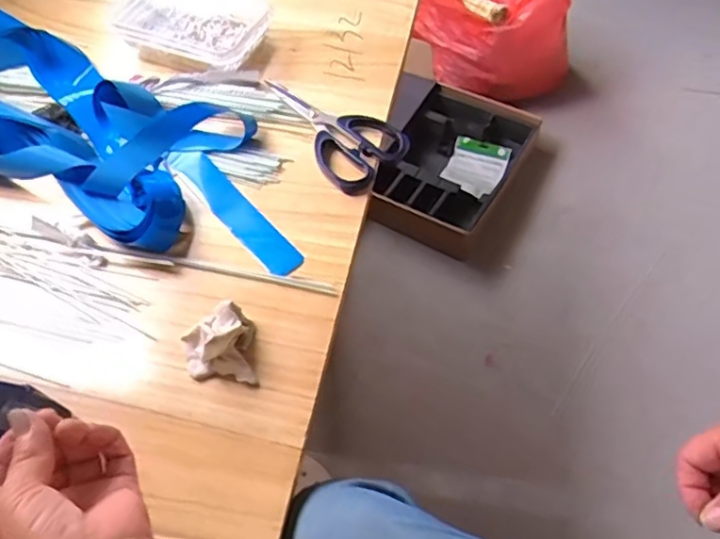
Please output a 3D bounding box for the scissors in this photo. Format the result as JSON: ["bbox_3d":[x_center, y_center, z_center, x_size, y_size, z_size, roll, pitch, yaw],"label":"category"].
[{"bbox_3d":[-0.036,-0.162,0.672,0.095,0.020,0.190,-37,63,-19],"label":"scissors"}]

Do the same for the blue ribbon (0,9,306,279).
[{"bbox_3d":[-0.327,-0.160,0.668,0.628,0.047,0.225,28,63,19],"label":"blue ribbon"}]

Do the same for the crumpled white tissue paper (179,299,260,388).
[{"bbox_3d":[-0.123,0.064,0.521,0.059,0.034,0.066,-7,57,-2],"label":"crumpled white tissue paper"}]

